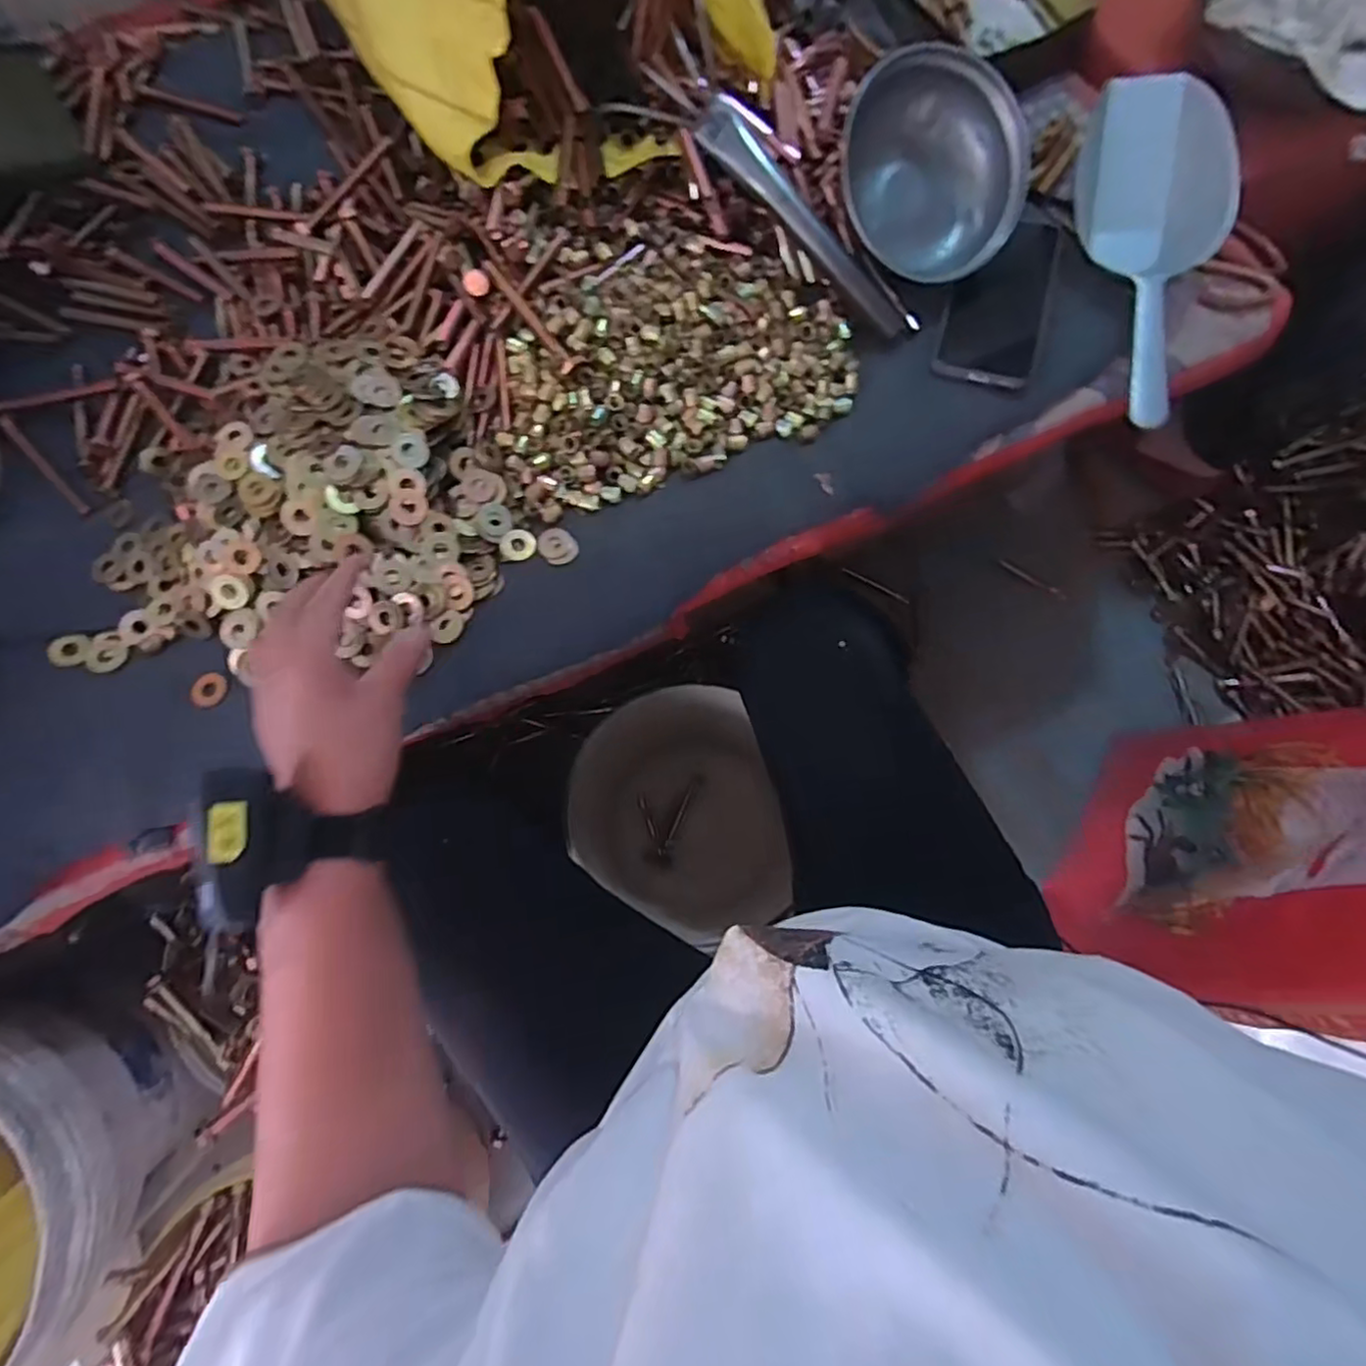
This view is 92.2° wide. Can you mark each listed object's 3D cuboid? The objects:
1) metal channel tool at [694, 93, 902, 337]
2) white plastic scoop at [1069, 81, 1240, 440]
[{"bbox_3d":[0.096,-0.358,0.510,0.213,0.016,0.034,46,79,-6],"label":"metal channel tool"},{"bbox_3d":[0.378,-0.339,0.518,0.076,0.074,0.312,0,75,-1],"label":"white plastic scoop"}]

